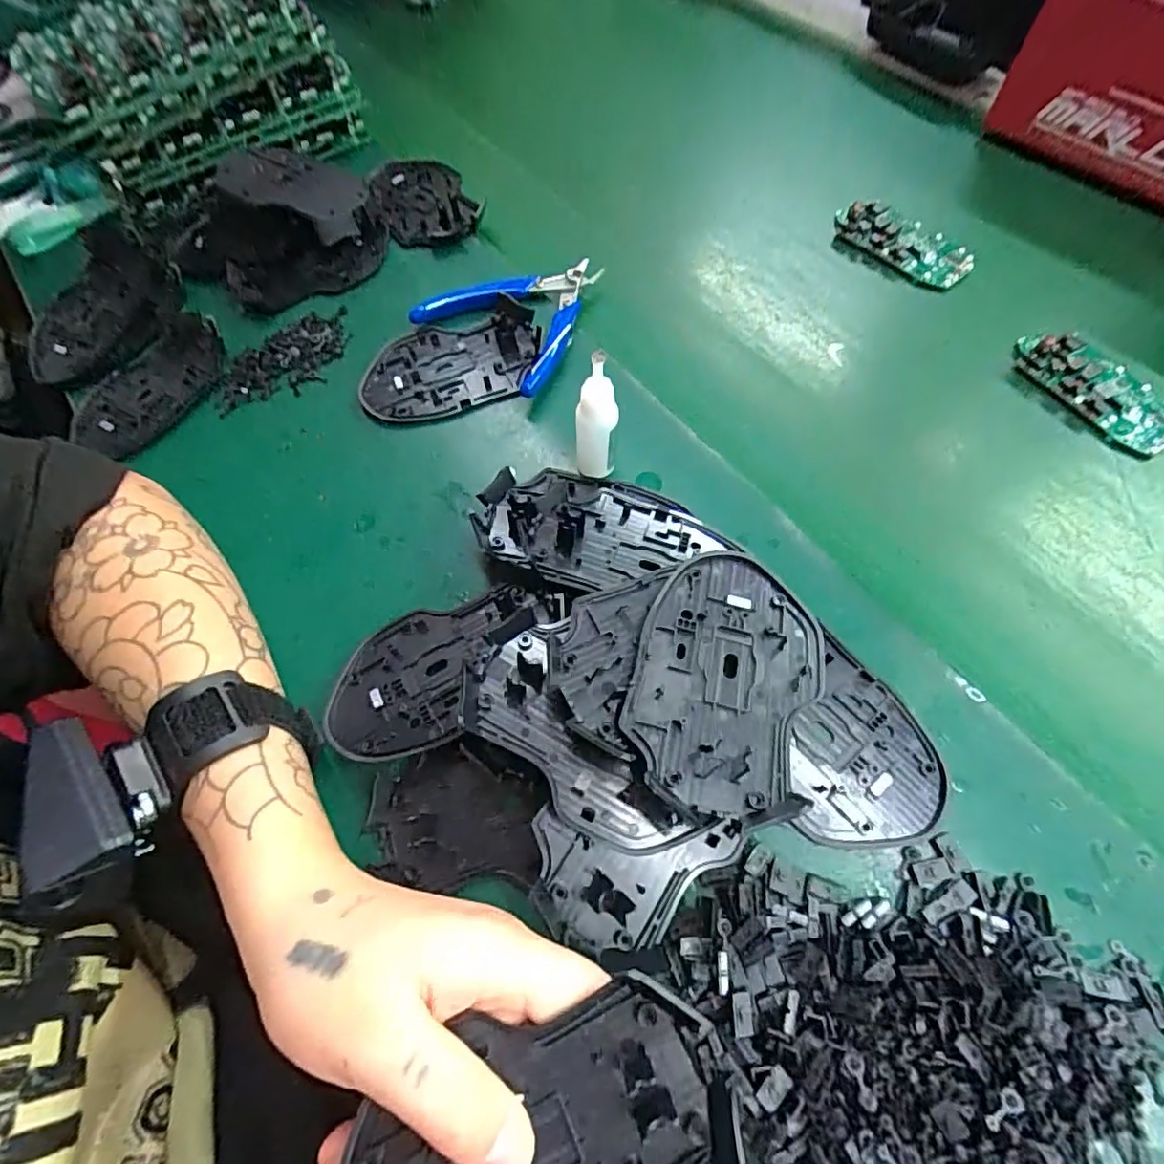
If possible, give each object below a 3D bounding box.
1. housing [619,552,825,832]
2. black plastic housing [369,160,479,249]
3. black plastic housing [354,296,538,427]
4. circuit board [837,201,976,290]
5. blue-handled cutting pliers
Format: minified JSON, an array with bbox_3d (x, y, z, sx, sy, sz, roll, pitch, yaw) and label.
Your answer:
[{"bbox_3d":[0.060,0.038,0.237,0.073,0.008,0.113,19,60,4],"label":"housing"},{"bbox_3d":[-0.125,-0.292,0.444,0.072,0.012,0.112,-23,65,-8],"label":"black plastic housing"},{"bbox_3d":[-0.084,-0.138,0.368,0.115,0.019,0.071,-17,65,-5],"label":"black plastic housing"},{"bbox_3d":[0.224,-0.237,0.401,0.094,0.017,0.042,38,72,19],"label":"circuit board"},{"bbox_3d":[-0.036,-0.184,0.383,0.116,0.015,0.114,39,72,19],"label":"blue-handled cutting pliers"}]

